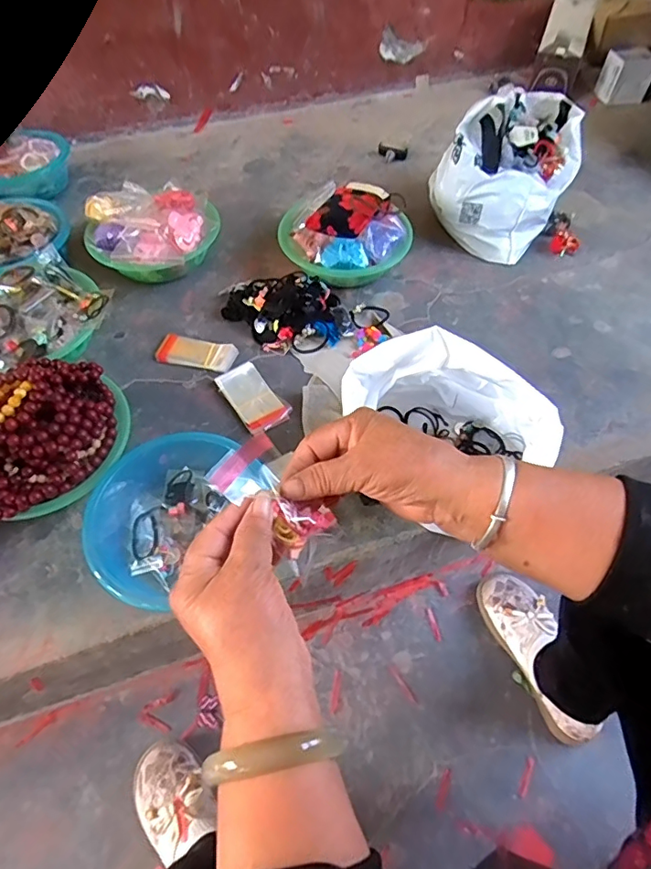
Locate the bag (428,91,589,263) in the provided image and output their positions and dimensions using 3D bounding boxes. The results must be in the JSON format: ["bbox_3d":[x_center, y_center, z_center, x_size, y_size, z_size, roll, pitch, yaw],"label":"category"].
[{"bbox_3d":[0.371,-0.526,0.997,0.210,0.196,0.322,33,63,19],"label":"bag"}]

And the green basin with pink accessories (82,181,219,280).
[{"bbox_3d":[-0.321,-0.373,0.954,0.214,0.116,0.221,0,56,1],"label":"green basin with pink accessories"}]

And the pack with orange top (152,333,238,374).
[{"bbox_3d":[-0.216,-0.135,0.852,0.130,0.023,0.058,14,58,9],"label":"pack with orange top"}]

